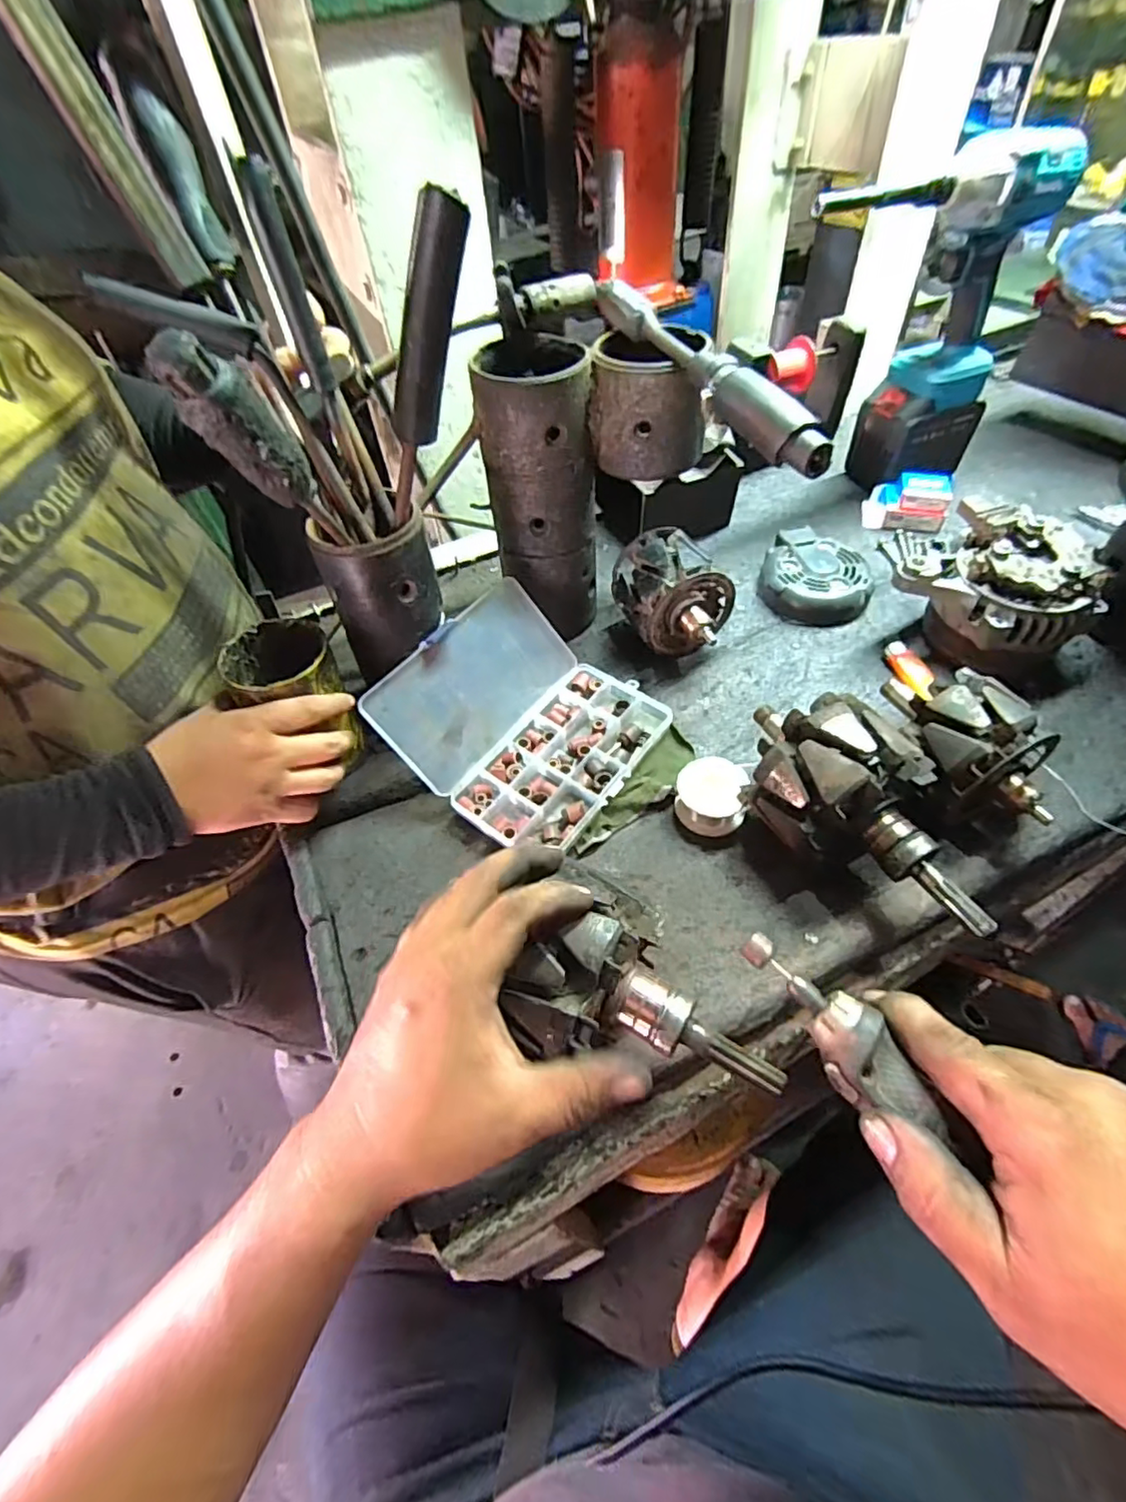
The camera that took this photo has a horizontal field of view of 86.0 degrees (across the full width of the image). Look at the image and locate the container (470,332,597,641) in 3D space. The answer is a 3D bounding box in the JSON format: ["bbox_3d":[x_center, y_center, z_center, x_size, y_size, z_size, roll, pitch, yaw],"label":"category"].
[{"bbox_3d":[-0.018,-0.217,0.524,0.088,0.217,0.099,-9,52,-2],"label":"container"}]

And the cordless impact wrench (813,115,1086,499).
[{"bbox_3d":[0.342,-0.400,0.599,0.233,0.278,0.077,-23,54,-12],"label":"cordless impact wrench"}]

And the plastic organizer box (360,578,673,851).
[{"bbox_3d":[-0.027,-0.026,0.481,0.173,0.088,0.177,29,60,24],"label":"plastic organizer box"}]

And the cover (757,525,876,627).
[{"bbox_3d":[0.252,-0.172,0.600,0.104,0.034,0.101,19,56,19],"label":"cover"}]

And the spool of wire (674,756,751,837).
[{"bbox_3d":[0.113,0.033,0.462,0.050,0.035,0.048,-3,52,3],"label":"spool of wire"}]

